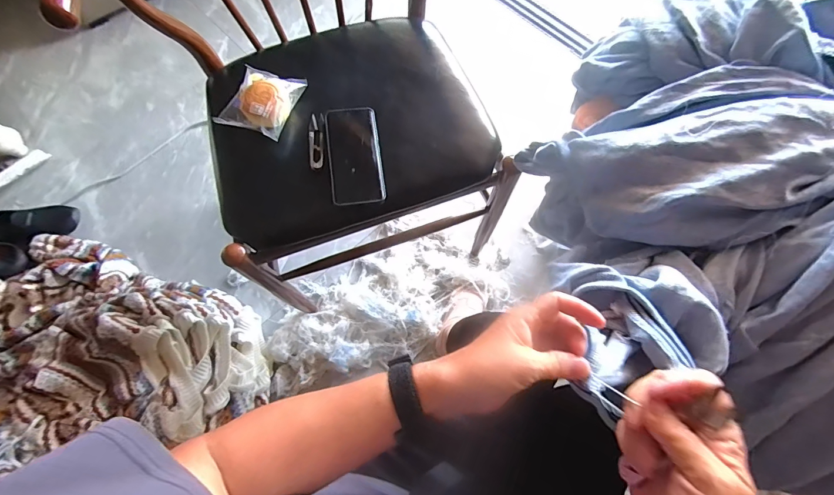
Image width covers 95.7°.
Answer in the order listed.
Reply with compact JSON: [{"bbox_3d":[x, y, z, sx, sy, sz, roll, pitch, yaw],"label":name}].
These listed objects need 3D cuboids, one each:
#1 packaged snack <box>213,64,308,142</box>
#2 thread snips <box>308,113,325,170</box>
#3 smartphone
[{"bbox_3d":[-0.242,-0.230,0.590,0.093,0.040,0.120,16,70,7],"label":"packaged snack"},{"bbox_3d":[-0.157,-0.166,0.595,0.024,0.010,0.100,-5,69,-1],"label":"thread snips"},{"bbox_3d":[-0.096,-0.144,0.579,0.076,0.010,0.164,-9,70,-3],"label":"smartphone"}]

